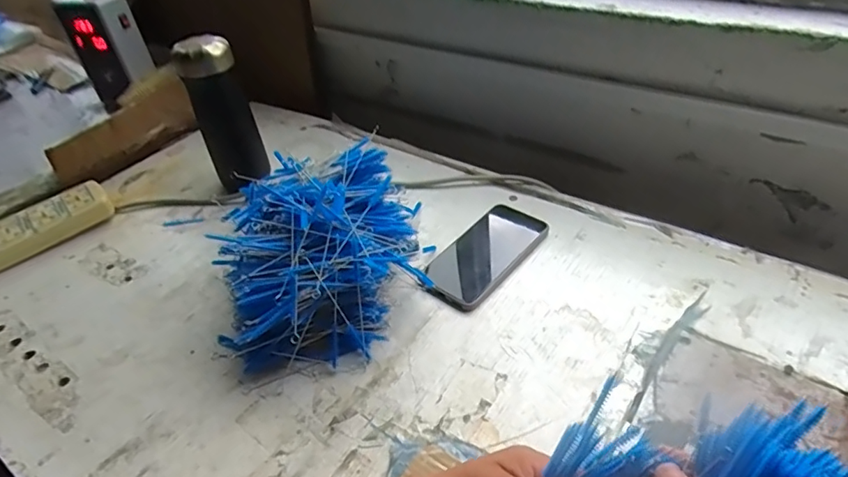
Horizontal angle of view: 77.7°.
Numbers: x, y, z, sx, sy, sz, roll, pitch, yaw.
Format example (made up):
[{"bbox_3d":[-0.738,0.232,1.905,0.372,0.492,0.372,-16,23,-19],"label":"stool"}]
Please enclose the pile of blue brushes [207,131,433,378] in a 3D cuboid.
[{"bbox_3d":[-0.109,0.006,0.556,0.195,0.120,0.219,-12,40,-7],"label":"pile of blue brushes"}]

